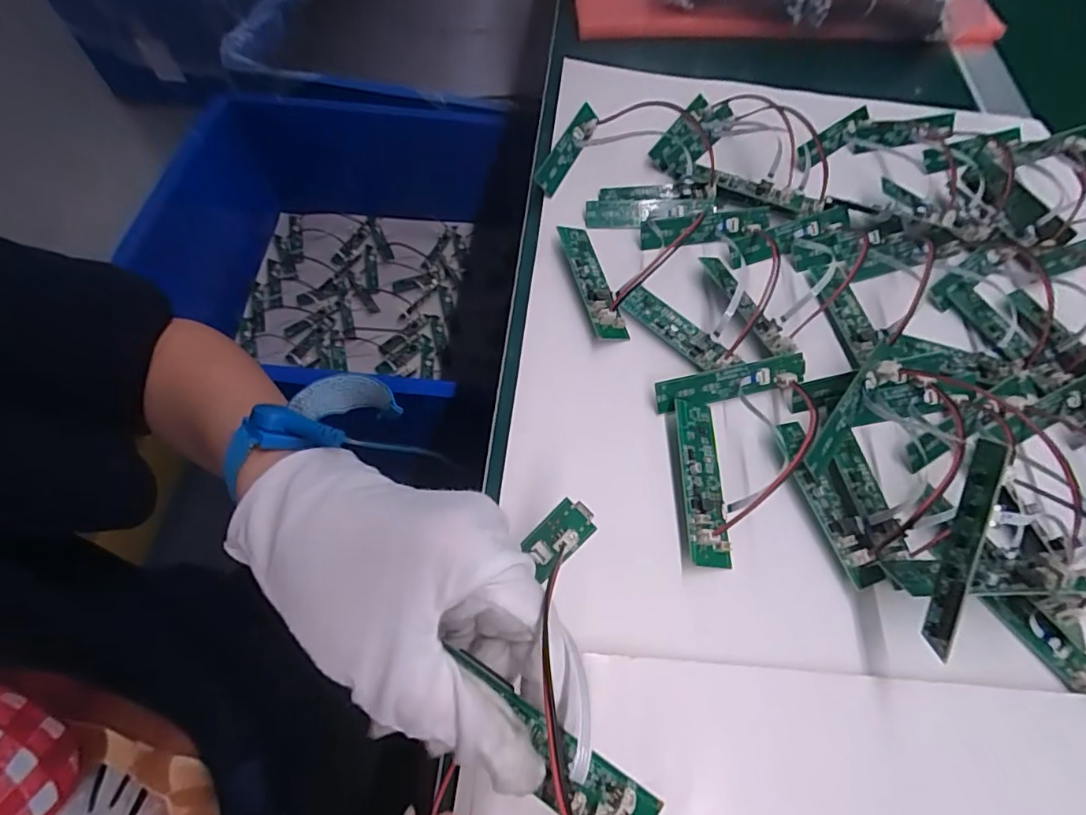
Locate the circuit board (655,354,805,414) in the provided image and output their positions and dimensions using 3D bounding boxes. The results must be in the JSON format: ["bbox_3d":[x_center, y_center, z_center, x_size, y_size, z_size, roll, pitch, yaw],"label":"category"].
[{"bbox_3d":[0.100,-0.013,0.281,0.081,0.006,0.019,-9,105,-5],"label":"circuit board"}]

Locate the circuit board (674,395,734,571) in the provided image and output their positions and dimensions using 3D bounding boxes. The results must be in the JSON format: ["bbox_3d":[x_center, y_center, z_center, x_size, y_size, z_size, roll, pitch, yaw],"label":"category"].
[{"bbox_3d":[0.077,0.033,0.255,0.021,0.015,0.082,2,63,-1],"label":"circuit board"}]

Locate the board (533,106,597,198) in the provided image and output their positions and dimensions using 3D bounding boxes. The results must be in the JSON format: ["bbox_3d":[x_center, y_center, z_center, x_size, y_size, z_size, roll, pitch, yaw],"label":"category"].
[{"bbox_3d":[0.017,-0.177,0.361,0.010,0.018,0.086,1,53,45],"label":"board"}]

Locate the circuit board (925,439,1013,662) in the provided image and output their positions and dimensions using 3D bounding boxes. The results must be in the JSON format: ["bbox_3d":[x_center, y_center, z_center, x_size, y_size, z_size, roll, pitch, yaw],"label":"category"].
[{"bbox_3d":[0.156,0.053,0.196,0.005,0.014,0.081,11,98,3],"label":"circuit board"}]

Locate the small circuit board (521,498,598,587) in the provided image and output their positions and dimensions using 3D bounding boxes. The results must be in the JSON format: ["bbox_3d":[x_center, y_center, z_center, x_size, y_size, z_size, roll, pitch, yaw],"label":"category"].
[{"bbox_3d":[0.006,0.051,0.208,0.031,0.006,0.017,-45,81,5],"label":"small circuit board"}]

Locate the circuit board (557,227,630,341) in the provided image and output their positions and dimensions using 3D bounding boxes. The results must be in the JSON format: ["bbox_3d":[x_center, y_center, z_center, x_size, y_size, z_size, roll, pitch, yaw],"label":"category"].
[{"bbox_3d":[0.029,-0.076,0.314,0.020,0.012,0.081,-13,64,-9],"label":"circuit board"}]

